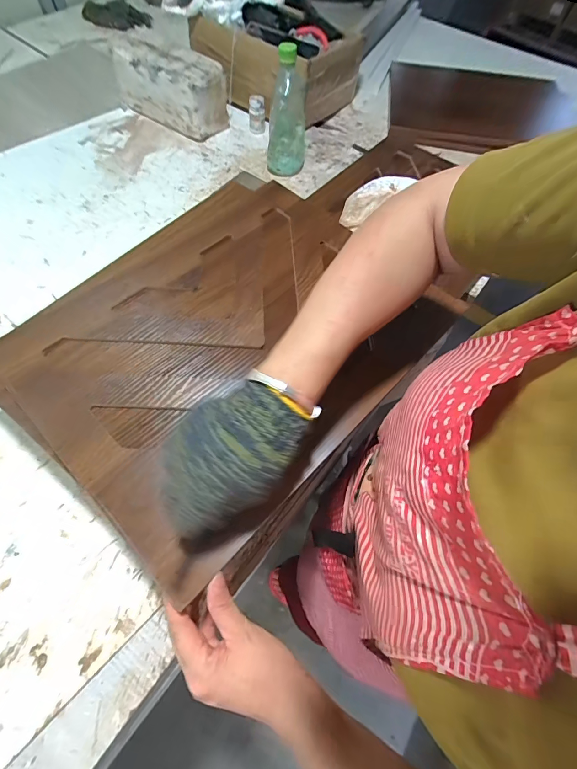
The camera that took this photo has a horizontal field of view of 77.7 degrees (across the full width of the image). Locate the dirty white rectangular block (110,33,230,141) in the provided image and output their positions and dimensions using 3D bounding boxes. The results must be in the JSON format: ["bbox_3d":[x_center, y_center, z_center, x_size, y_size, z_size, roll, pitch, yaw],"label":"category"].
[{"bbox_3d":[-0.243,-0.618,0.742,0.232,0.109,0.100,32,66,13],"label":"dirty white rectangular block"}]

